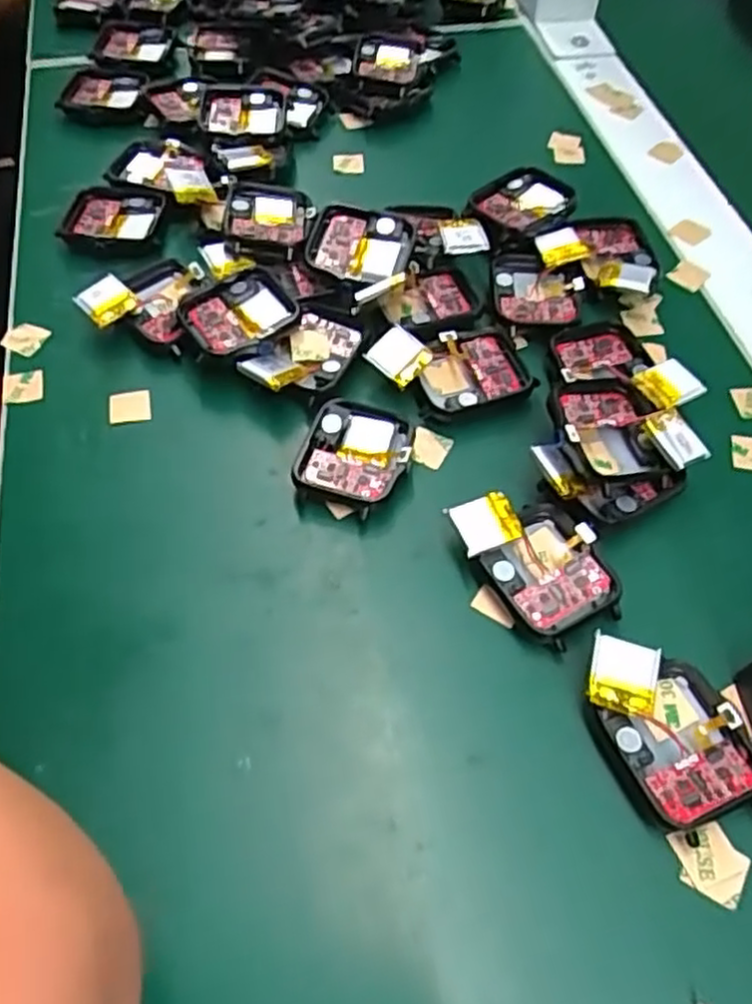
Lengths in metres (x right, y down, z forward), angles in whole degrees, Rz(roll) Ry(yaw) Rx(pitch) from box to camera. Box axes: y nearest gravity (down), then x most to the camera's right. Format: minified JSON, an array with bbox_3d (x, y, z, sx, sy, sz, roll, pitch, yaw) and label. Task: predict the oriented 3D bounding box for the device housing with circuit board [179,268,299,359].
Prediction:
[{"bbox_3d":[-0.053,-0.075,0.302,0.044,0.005,0.034,-27,61,-17],"label":"device housing with circuit board"}]

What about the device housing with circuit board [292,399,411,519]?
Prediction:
[{"bbox_3d":[-0.007,-0.016,0.278,0.036,0.013,0.041,16,58,10],"label":"device housing with circuit board"}]

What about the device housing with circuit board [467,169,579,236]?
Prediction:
[{"bbox_3d":[0.067,-0.134,0.346,0.044,0.012,0.038,-28,61,-17],"label":"device housing with circuit board"}]

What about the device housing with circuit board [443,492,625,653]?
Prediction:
[{"bbox_3d":[0.054,0.019,0.253,0.038,0.016,0.054,-29,61,-18],"label":"device housing with circuit board"}]

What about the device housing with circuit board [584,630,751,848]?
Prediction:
[{"bbox_3d":[0.085,0.065,0.221,0.038,0.017,0.055,-25,60,-16],"label":"device housing with circuit board"}]

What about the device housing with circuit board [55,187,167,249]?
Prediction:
[{"bbox_3d":[-0.121,-0.129,0.352,0.044,0.011,0.036,14,58,9],"label":"device housing with circuit board"}]

